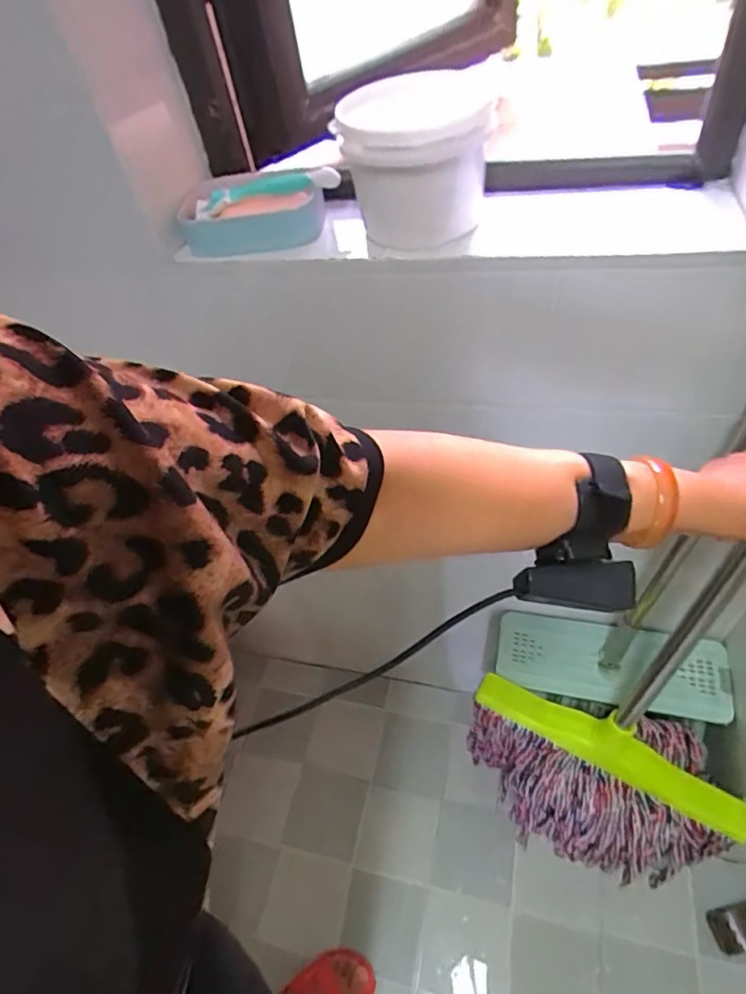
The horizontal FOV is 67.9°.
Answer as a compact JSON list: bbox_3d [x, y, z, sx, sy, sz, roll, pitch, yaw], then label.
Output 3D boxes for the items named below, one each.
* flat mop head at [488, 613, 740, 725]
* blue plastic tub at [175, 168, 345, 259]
[{"bbox_3d":[0.353,0.252,0.832,0.320,0.037,0.119,5,64,16],"label":"flat mop head"},{"bbox_3d":[-0.117,-0.276,0.533,0.163,0.053,0.094,11,48,15],"label":"blue plastic tub"}]

